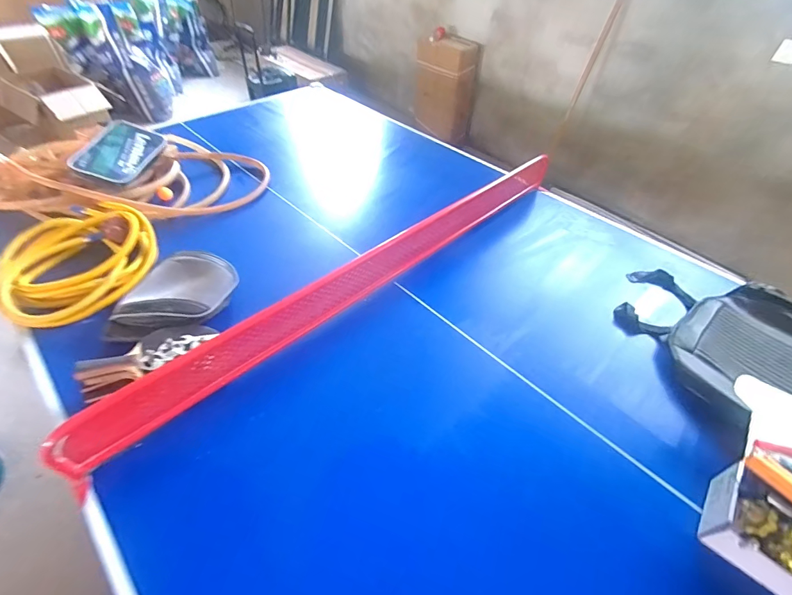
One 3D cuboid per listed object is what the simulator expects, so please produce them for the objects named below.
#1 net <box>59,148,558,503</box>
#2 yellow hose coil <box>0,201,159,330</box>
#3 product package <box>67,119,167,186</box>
[{"bbox_3d":[-0.011,-0.097,0.983,0.034,0.144,1.465,37,55,27],"label":"net"},{"bbox_3d":[-0.820,-0.109,0.985,0.355,0.082,0.400,-23,53,-23],"label":"yellow hose coil"},{"bbox_3d":[-0.902,-0.477,1.239,0.187,0.043,0.298,17,54,-11],"label":"product package"}]

